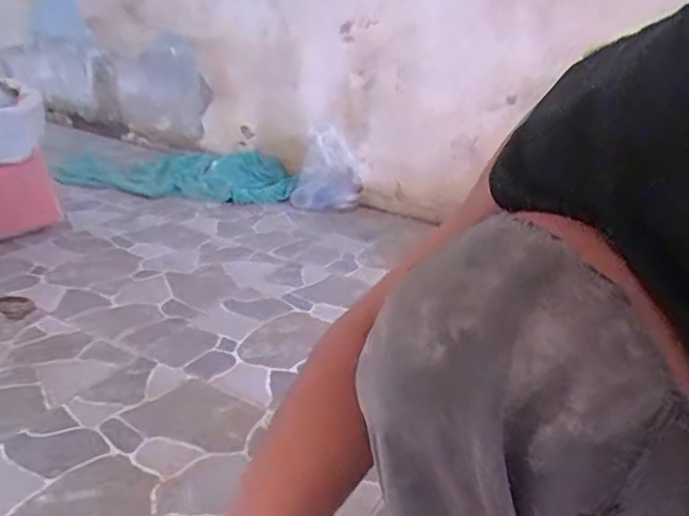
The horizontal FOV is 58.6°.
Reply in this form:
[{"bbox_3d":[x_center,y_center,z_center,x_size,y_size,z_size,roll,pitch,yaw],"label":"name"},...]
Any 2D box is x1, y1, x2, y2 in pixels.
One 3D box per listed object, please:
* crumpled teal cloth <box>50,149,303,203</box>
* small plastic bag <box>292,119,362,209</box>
[{"bbox_3d":[-0.393,-0.210,1.467,0.505,0.070,0.263,-2,28,-18],"label":"crumpled teal cloth"},{"bbox_3d":[-0.038,-0.195,1.397,0.157,0.188,0.069,3,25,-2],"label":"small plastic bag"}]

